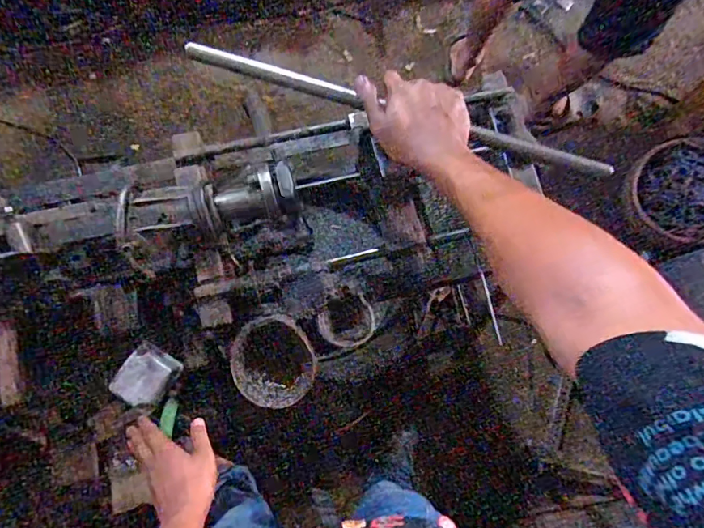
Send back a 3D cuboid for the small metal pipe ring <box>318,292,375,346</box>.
[{"bbox_3d":[-0.007,0.086,0.723,0.079,0.030,0.072,0,78,-1],"label":"small metal pipe ring"}]

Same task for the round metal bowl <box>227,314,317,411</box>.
[{"bbox_3d":[-0.109,0.139,0.695,0.119,0.046,0.127,-21,104,1],"label":"round metal bowl"}]

